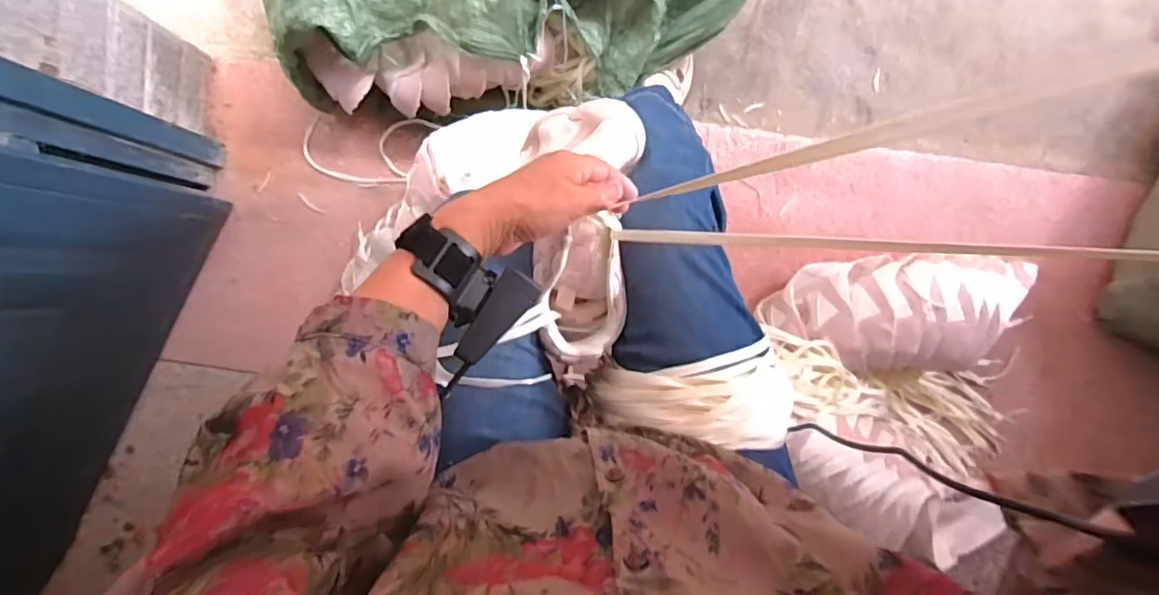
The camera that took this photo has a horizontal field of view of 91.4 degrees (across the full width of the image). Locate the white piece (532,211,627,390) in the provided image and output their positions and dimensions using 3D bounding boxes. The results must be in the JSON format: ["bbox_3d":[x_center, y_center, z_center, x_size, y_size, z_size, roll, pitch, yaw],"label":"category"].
[{"bbox_3d":[0.003,0.005,0.509,0.078,0.074,0.142,-6,86,0],"label":"white piece"}]

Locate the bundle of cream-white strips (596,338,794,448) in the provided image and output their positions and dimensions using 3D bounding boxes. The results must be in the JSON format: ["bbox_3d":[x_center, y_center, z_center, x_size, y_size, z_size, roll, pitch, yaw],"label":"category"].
[{"bbox_3d":[0.101,0.086,0.502,0.173,0.070,0.078,0,86,9],"label":"bundle of cream-white strips"}]

